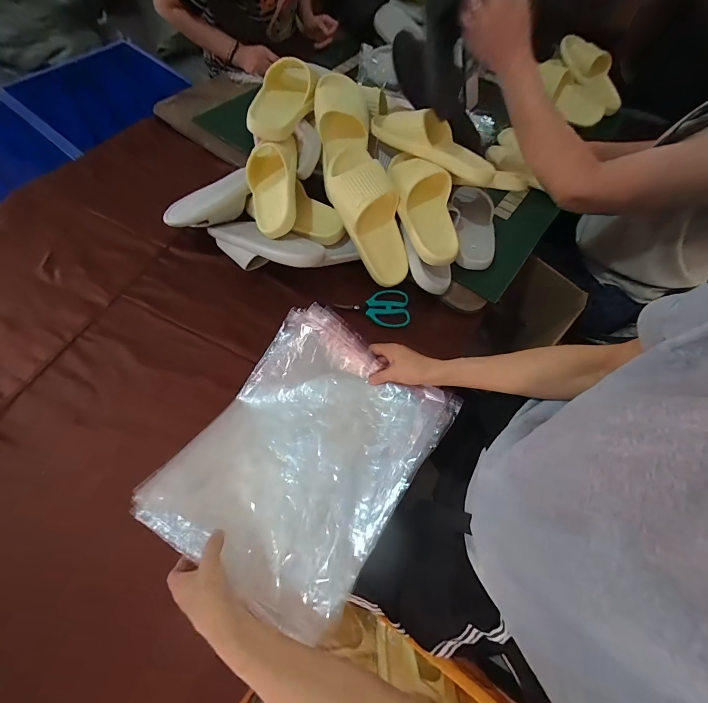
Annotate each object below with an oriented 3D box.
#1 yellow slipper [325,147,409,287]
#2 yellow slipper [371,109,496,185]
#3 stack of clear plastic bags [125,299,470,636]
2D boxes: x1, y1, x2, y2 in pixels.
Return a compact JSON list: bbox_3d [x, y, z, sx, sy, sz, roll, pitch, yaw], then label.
[{"bbox_3d":[0.037,-0.242,0.609,0.107,0.077,0.251,-28,107,-13],"label":"yellow slipper"},{"bbox_3d":[0.149,-0.378,0.596,0.226,0.074,0.071,32,68,11],"label":"yellow slipper"},{"bbox_3d":[-0.067,0.147,0.493,0.305,0.089,0.378,32,69,13],"label":"stack of clear plastic bags"}]

